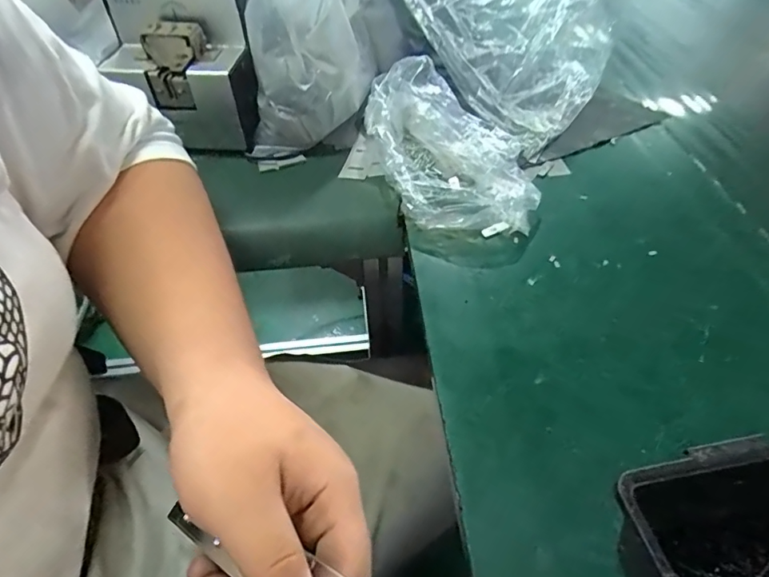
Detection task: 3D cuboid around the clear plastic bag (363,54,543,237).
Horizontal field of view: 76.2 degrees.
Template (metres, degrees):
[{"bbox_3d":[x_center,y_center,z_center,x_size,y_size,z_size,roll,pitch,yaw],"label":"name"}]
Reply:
[{"bbox_3d":[0.056,-0.125,0.428,0.115,0.067,0.184,-15,49,-13],"label":"clear plastic bag"}]

